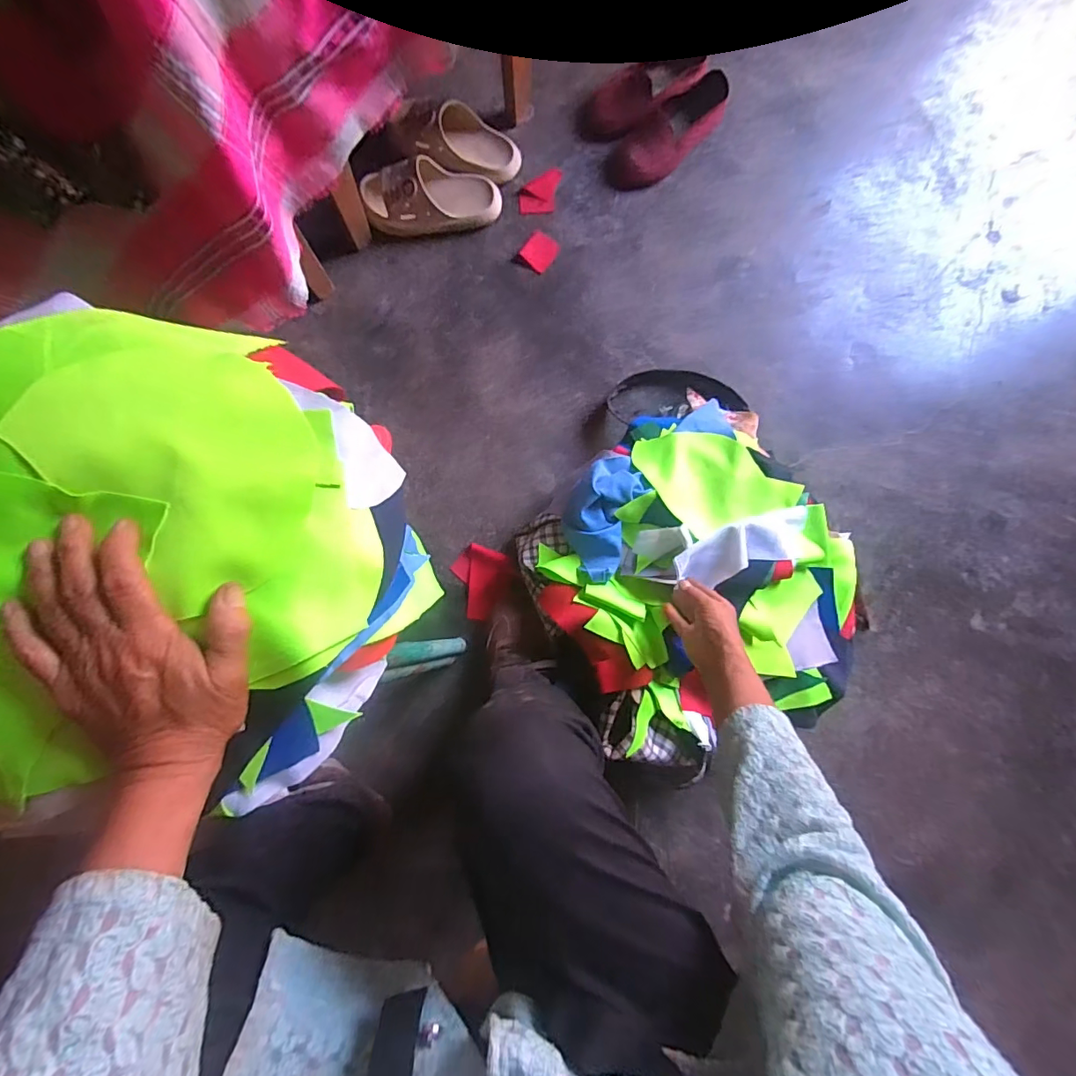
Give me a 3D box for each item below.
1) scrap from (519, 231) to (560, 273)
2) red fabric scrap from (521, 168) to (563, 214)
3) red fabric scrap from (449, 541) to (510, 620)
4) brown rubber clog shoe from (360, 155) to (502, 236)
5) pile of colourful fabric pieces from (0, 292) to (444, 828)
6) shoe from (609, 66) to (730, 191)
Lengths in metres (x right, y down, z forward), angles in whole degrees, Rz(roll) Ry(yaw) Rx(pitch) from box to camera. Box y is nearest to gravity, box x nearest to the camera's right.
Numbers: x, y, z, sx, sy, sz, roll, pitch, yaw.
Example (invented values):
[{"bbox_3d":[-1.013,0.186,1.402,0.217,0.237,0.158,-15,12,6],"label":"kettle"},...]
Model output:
[{"bbox_3d":[0.004,-0.461,0.802,0.046,0.010,0.057,34,84,-1],"label":"scrap"},{"bbox_3d":[0.004,-0.563,0.811,0.066,0.008,0.075,0,86,-4],"label":"red fabric scrap"},{"bbox_3d":[-0.094,0.065,0.751,0.072,0.009,0.105,19,85,-2],"label":"red fabric scrap"},{"bbox_3d":[-0.162,-0.529,0.772,0.207,0.058,0.092,-4,86,-4],"label":"brown rubber clog shoe"},{"bbox_3d":[-0.259,0.023,0.341,0.316,0.106,0.335,0,86,-4],"label":"pile of colourful fabric pieces"},{"bbox_3d":[0.208,-0.639,0.791,0.211,0.061,0.085,-36,89,-6],"label":"shoe"}]

